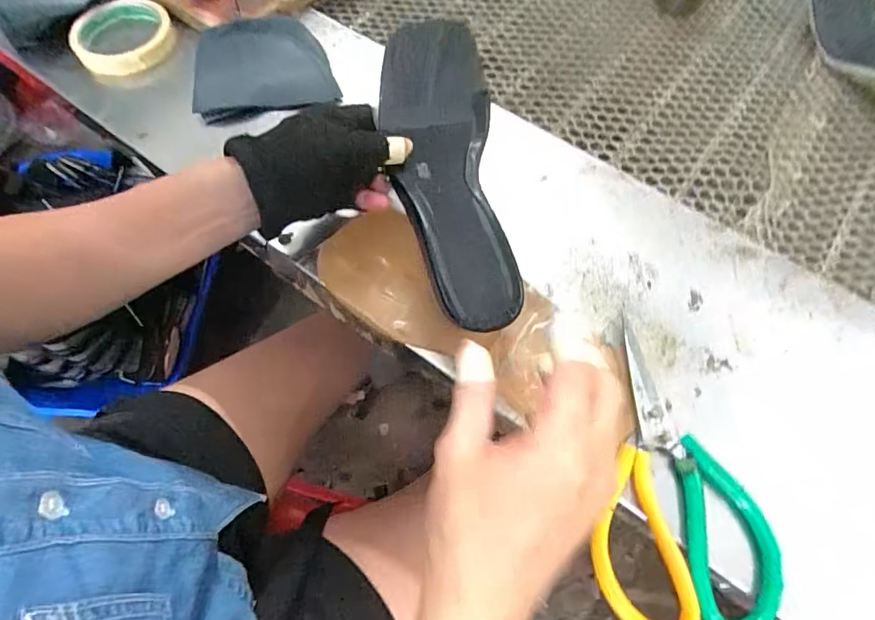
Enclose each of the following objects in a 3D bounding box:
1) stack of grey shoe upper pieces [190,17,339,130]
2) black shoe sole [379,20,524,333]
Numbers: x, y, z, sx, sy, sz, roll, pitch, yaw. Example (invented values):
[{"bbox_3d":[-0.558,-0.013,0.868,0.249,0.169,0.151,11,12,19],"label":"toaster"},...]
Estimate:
[{"bbox_3d":[-0.164,-0.226,0.461,0.124,0.022,0.107,-13,65,-8],"label":"stack of grey shoe upper pieces"},{"bbox_3d":[0.005,-0.107,0.351,0.074,0.014,0.254,-8,71,-6],"label":"black shoe sole"}]

